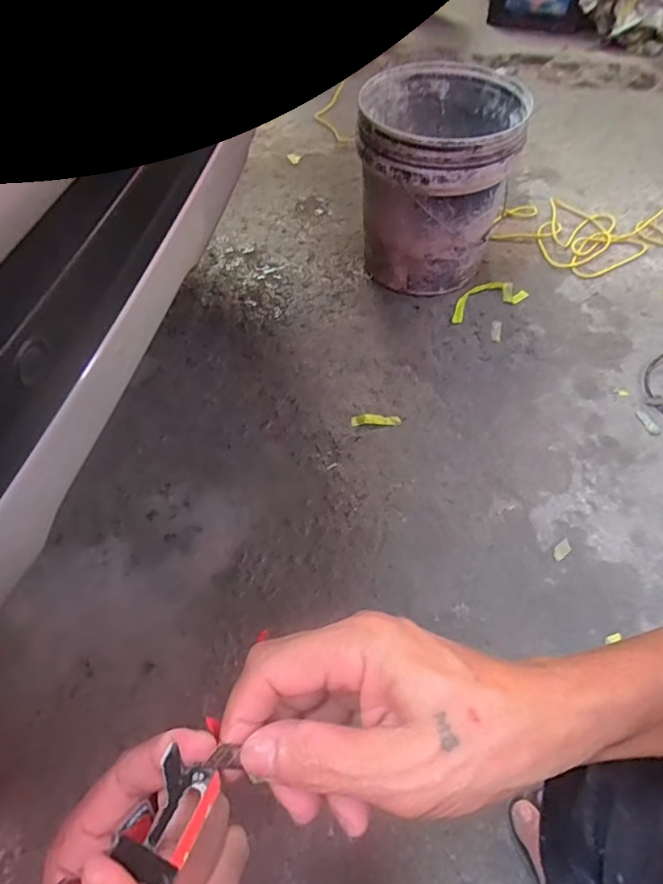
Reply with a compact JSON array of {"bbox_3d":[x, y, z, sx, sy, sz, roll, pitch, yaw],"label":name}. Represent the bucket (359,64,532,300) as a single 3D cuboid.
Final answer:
[{"bbox_3d":[0.190,-0.484,1.006,0.267,0.318,0.267,0,55,0],"label":"bucket"}]

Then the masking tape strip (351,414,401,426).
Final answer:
[{"bbox_3d":[0.076,-0.038,0.896,0.084,0.009,0.020,-1,55,-1],"label":"masking tape strip"}]

